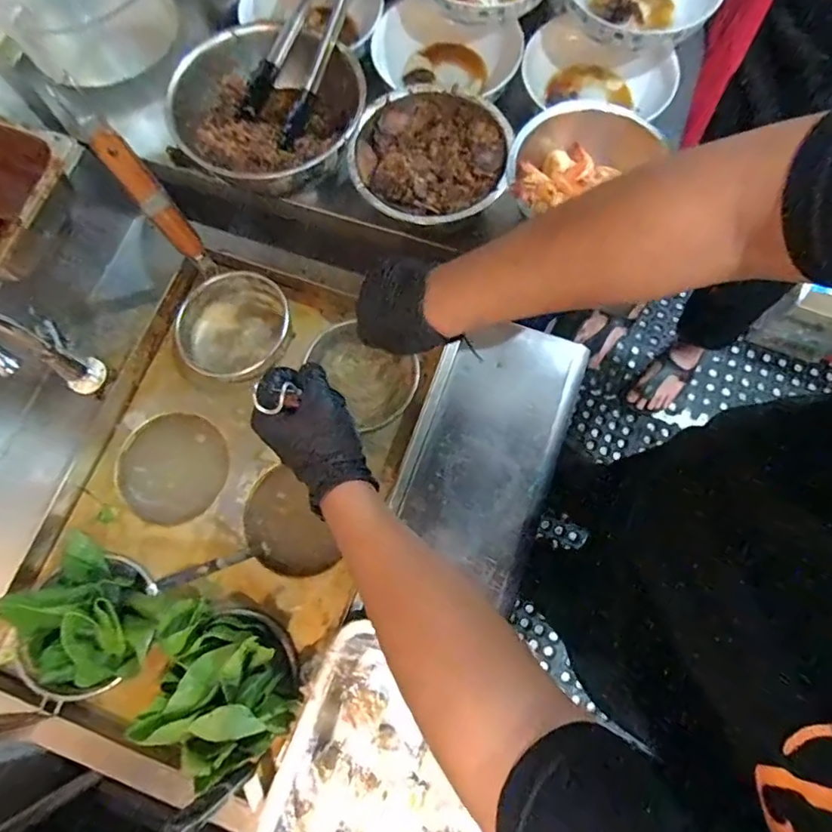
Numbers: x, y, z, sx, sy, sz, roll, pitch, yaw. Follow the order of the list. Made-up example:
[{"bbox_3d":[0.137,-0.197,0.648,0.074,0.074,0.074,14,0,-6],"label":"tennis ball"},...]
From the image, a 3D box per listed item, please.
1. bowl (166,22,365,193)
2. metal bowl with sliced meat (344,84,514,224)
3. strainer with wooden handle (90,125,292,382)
[{"bbox_3d":[-0.158,-0.334,0.589,0.198,0.068,0.193,0,75,2],"label":"bowl"},{"bbox_3d":[0.015,-0.269,0.572,0.160,0.056,0.161,0,75,2],"label":"metal bowl with sliced meat"},{"bbox_3d":[-0.254,-0.177,0.592,0.126,0.261,0.102,-32,33,-7],"label":"strainer with wooden handle"}]

